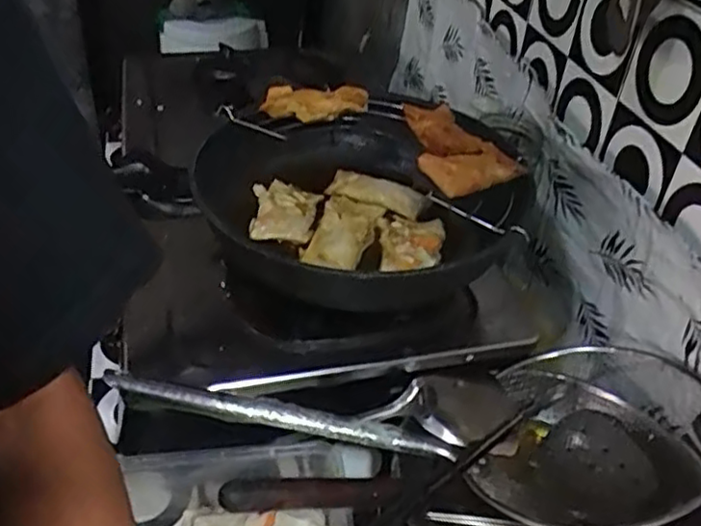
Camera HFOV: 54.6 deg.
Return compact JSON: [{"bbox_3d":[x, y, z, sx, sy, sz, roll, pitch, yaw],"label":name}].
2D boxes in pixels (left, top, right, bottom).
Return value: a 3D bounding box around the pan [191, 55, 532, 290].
[{"bbox_3d":[0.014,-0.062,0.614,0.270,0.102,0.260,8,39,5],"label":"pan"}]

